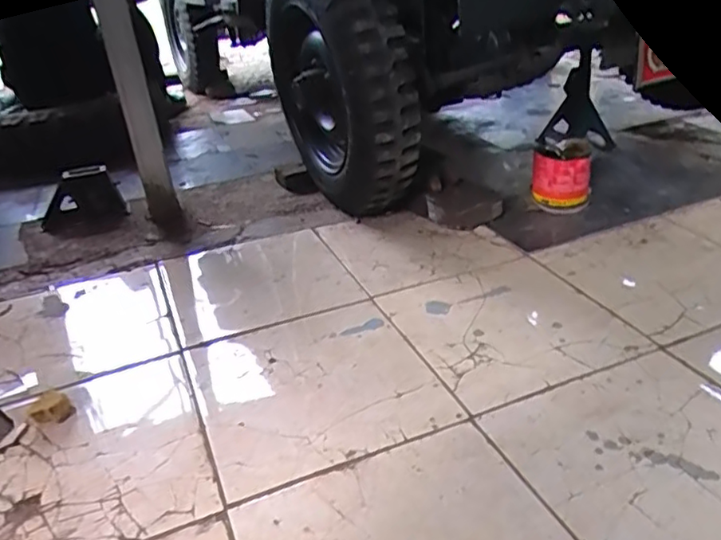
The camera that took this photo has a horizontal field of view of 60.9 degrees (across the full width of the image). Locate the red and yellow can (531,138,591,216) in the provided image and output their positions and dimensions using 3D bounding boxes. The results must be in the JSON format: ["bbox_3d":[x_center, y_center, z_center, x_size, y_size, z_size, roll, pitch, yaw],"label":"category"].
[{"bbox_3d":[0.542,-0.257,1.657,0.151,0.141,0.176,6,33,16],"label":"red and yellow can"}]

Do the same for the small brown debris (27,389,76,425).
[{"bbox_3d":[-0.543,0.243,1.075,0.063,0.029,0.075,-29,39,-35],"label":"small brown debris"}]

